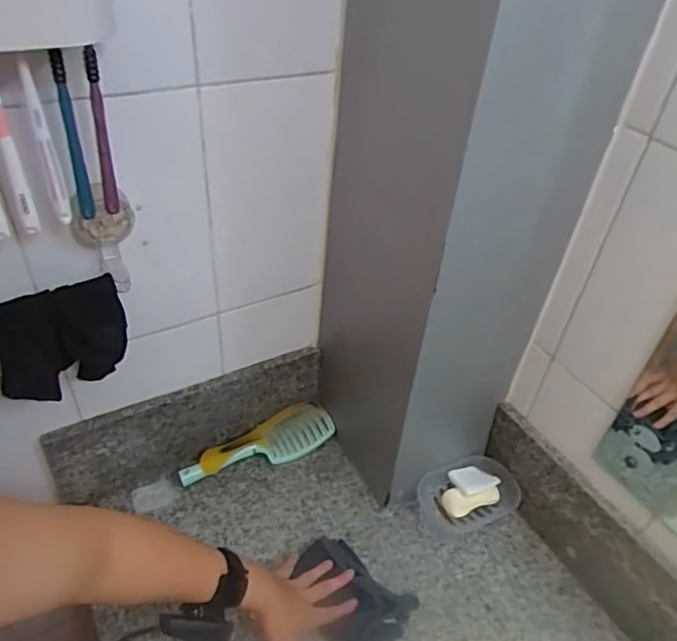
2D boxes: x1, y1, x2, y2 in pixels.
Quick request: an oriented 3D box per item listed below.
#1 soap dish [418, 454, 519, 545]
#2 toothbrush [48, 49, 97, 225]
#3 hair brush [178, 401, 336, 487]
[{"bbox_3d":[0.195,0.270,0.850,0.144,0.052,0.094,-13,45,-20],"label":"soap dish"},{"bbox_3d":[-0.232,-0.156,0.486,0.016,0.151,0.023,-17,46,-24],"label":"toothbrush"},{"bbox_3d":[-0.126,0.202,0.889,0.250,0.042,0.069,-21,48,-27],"label":"hair brush"}]

